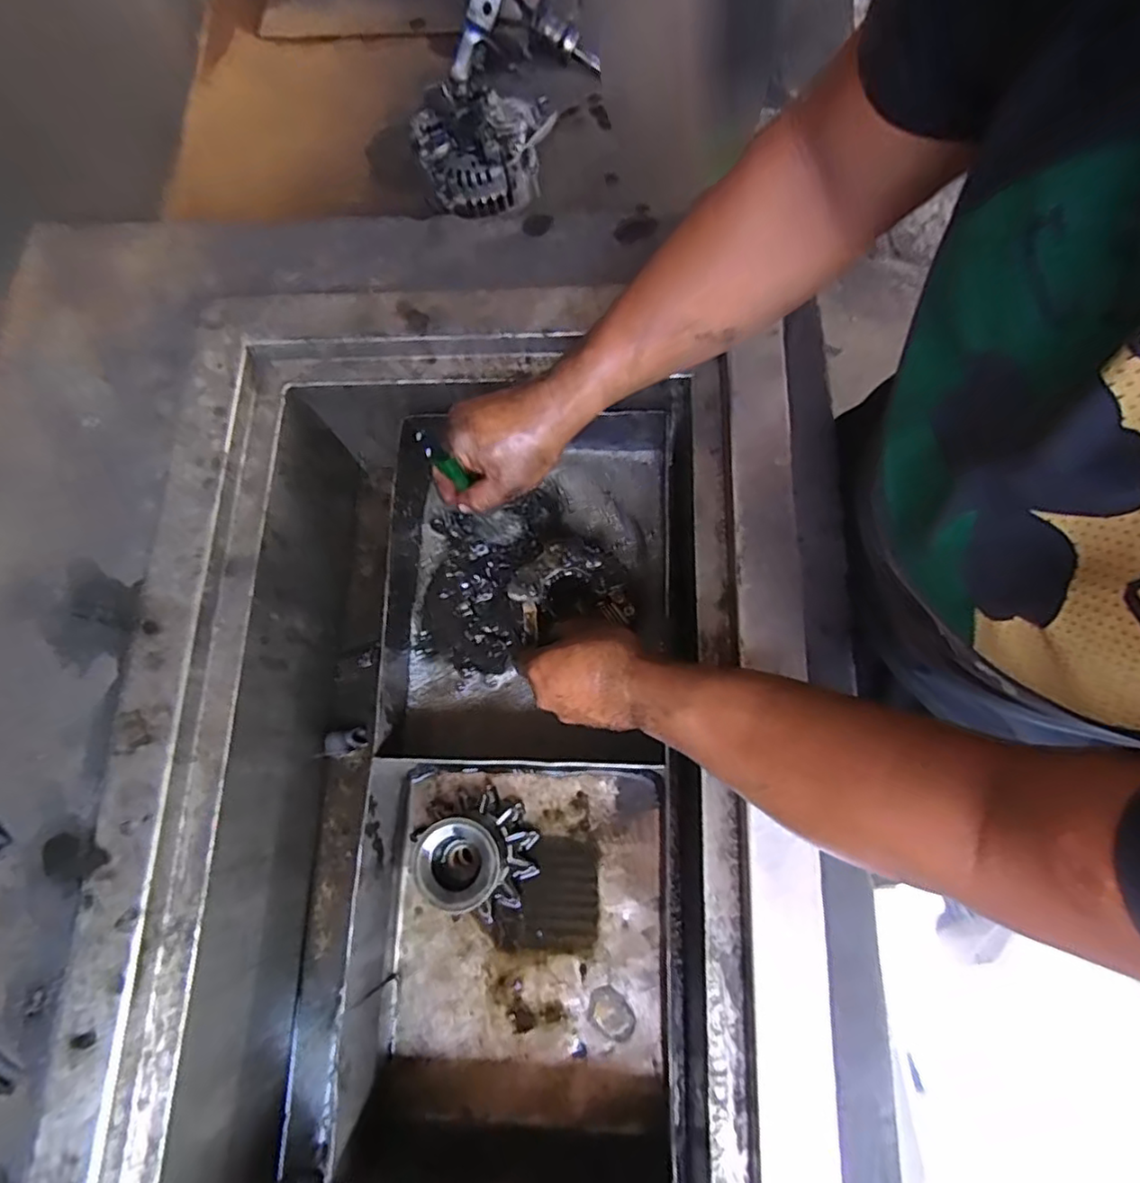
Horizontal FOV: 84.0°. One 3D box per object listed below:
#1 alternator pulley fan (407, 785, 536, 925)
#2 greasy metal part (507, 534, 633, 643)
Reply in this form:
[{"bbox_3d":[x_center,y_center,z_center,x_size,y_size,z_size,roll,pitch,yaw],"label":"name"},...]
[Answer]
[{"bbox_3d":[-0.092,0.251,0.611,0.108,0.076,0.127,-37,76,-5],"label":"alternator pulley fan"},{"bbox_3d":[-0.001,-0.008,0.613,0.108,0.024,0.087,-10,75,-2],"label":"greasy metal part"}]

